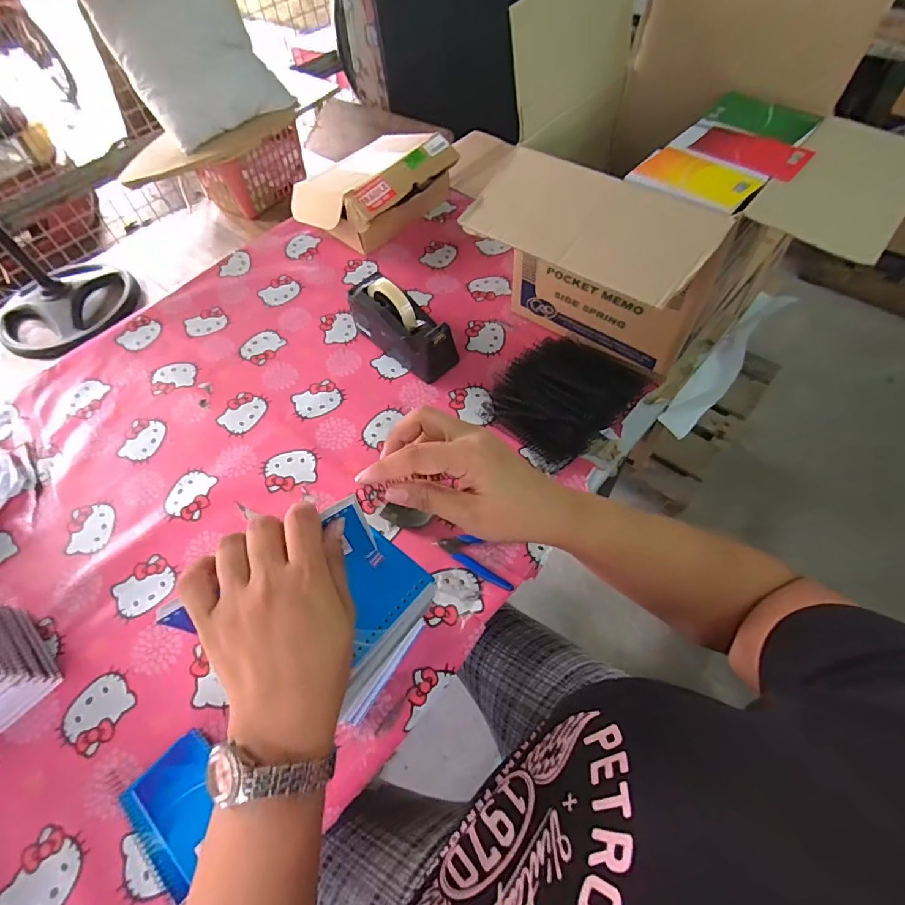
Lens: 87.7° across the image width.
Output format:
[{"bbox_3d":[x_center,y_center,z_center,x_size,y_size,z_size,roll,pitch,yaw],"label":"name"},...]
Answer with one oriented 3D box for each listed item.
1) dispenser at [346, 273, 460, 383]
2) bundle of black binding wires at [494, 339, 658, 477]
[{"bbox_3d":[-0.086,-0.221,0.809,0.072,0.119,0.199,-41,64,-20],"label":"dispenser"},{"bbox_3d":[0.191,-0.104,0.743,0.228,0.079,0.166,-33,62,-16],"label":"bundle of black binding wires"}]

